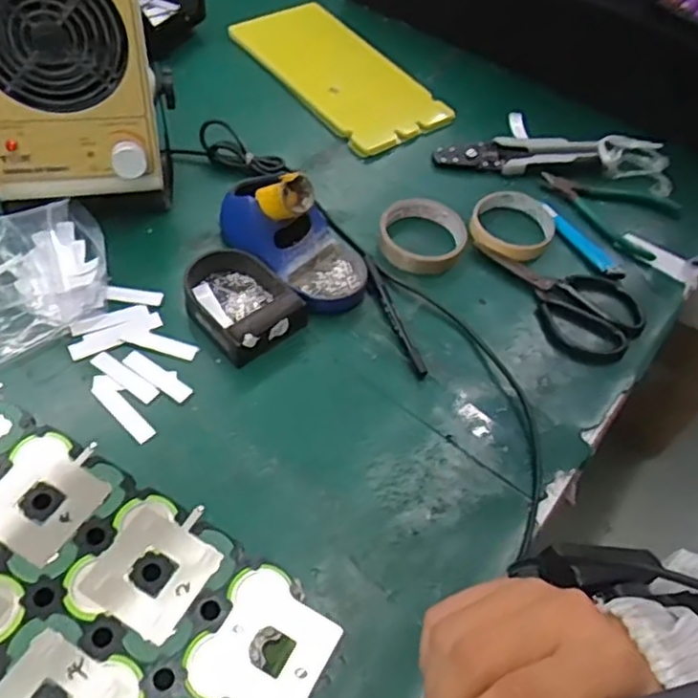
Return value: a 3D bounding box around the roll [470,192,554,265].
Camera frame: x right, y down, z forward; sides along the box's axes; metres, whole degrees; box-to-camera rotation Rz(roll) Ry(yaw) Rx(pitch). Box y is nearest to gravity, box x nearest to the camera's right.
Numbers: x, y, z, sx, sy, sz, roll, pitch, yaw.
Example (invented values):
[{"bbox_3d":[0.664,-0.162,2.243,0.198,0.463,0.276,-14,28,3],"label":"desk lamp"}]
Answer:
[{"bbox_3d":[0.168,-0.128,0.703,0.083,0.032,0.095,26,53,16],"label":"roll"}]

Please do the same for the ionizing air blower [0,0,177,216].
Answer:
[{"bbox_3d":[-0.235,-0.225,0.567,0.157,0.237,0.106,-5,56,-12],"label":"ionizing air blower"}]

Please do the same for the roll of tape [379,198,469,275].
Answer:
[{"bbox_3d":[0.072,-0.112,0.679,0.084,0.026,0.089,4,55,-6],"label":"roll of tape"}]

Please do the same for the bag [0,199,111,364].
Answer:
[{"bbox_3d":[-0.295,-0.049,0.564,0.198,0.056,0.115,-28,63,-24],"label":"bag"}]

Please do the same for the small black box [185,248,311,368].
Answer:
[{"bbox_3d":[-0.098,-0.044,0.596,0.079,0.032,0.106,-37,67,-28],"label":"small black box"}]

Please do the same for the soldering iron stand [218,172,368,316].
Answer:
[{"bbox_3d":[-0.048,-0.109,0.618,0.153,0.083,0.081,39,59,19],"label":"soldering iron stand"}]

